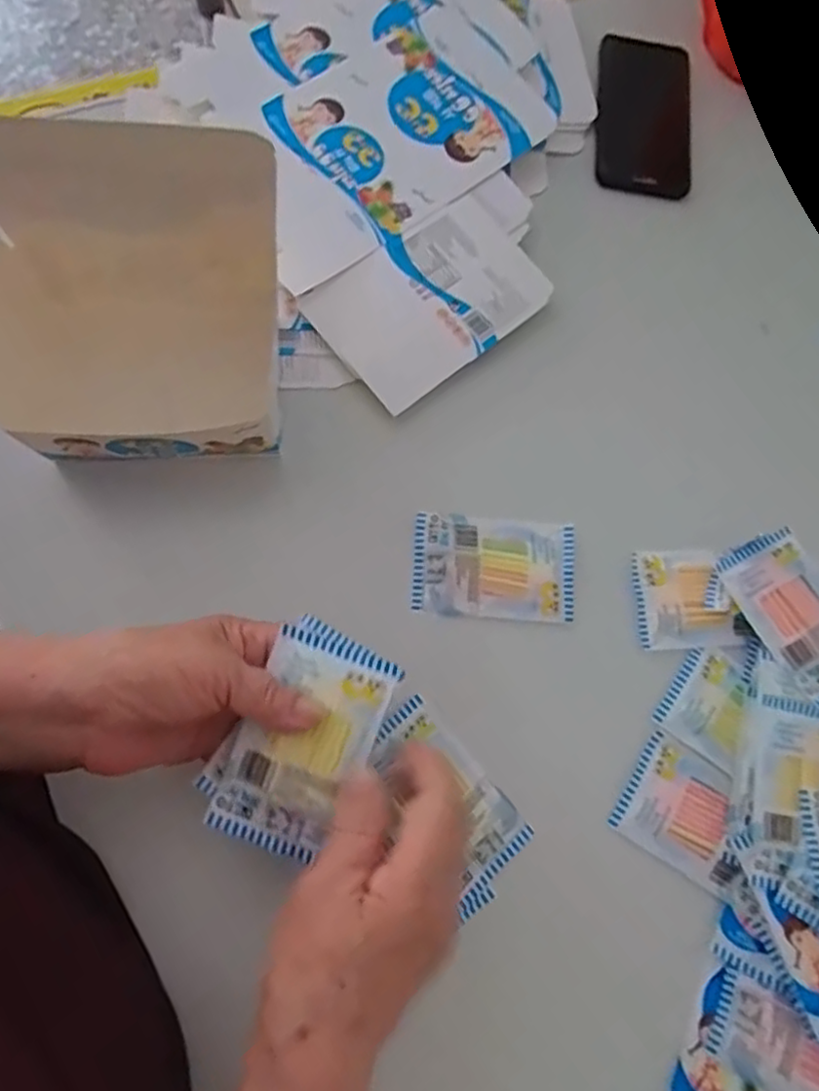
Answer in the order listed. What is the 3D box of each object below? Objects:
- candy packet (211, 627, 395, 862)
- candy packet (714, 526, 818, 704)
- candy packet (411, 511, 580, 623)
[{"bbox_3d":[-0.053,0.099,0.328,0.063,0.015,0.099,22,79,3],"label":"candy packet"},{"bbox_3d":[0.244,0.043,0.423,0.059,0.019,0.100,-26,79,-12],"label":"candy packet"},{"bbox_3d":[0.054,0.014,0.427,0.101,0.010,0.064,5,74,-5],"label":"candy packet"}]

